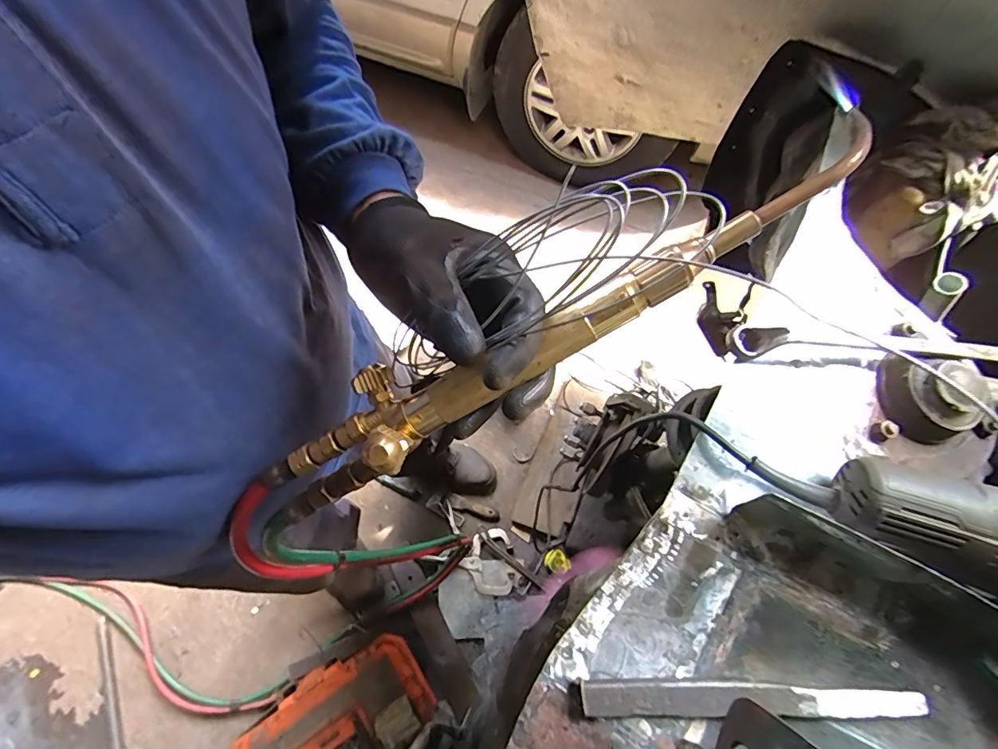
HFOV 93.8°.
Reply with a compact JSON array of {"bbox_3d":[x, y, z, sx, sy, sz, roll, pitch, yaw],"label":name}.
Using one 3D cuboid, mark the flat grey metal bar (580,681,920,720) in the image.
[{"bbox_3d":[0.175,0.234,0.336,0.226,0.009,0.023,-5,76,7],"label":"flat grey metal bar"}]

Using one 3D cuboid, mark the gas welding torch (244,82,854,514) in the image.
[{"bbox_3d":[0.020,-0.025,0.264,0.413,0.046,0.062,-31,68,11],"label":"gas welding torch"}]

